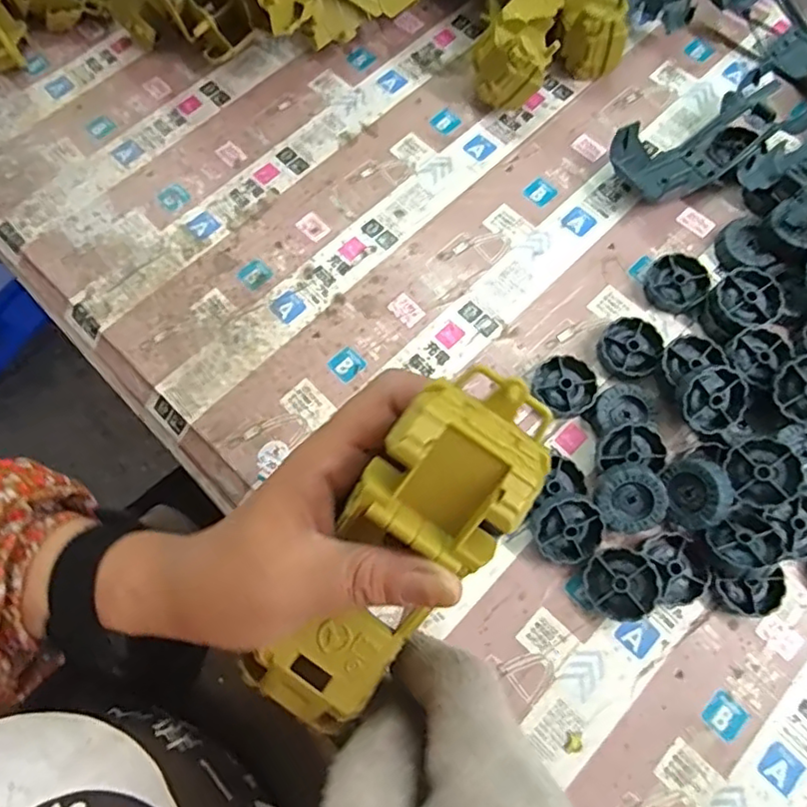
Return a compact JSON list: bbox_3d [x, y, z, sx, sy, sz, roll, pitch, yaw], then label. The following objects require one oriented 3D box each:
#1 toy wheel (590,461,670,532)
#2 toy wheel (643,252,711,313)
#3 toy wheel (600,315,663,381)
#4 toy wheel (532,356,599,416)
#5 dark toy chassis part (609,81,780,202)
[{"bbox_3d":[0.130,0.055,0.343,0.038,0.015,0.037,14,99,6],"label":"toy wheel"},{"bbox_3d":[0.180,-0.079,0.391,0.038,0.014,0.038,0,71,1],"label":"toy wheel"},{"bbox_3d":[0.144,-0.034,0.377,0.036,0.013,0.040,37,76,13],"label":"toy wheel"},{"bbox_3d":[0.101,-0.010,0.372,0.036,0.012,0.037,0,71,1],"label":"toy wheel"},{"bbox_3d":[0.209,-0.179,0.416,0.121,0.032,0.049,-21,72,-6],"label":"dark toy chassis part"}]

